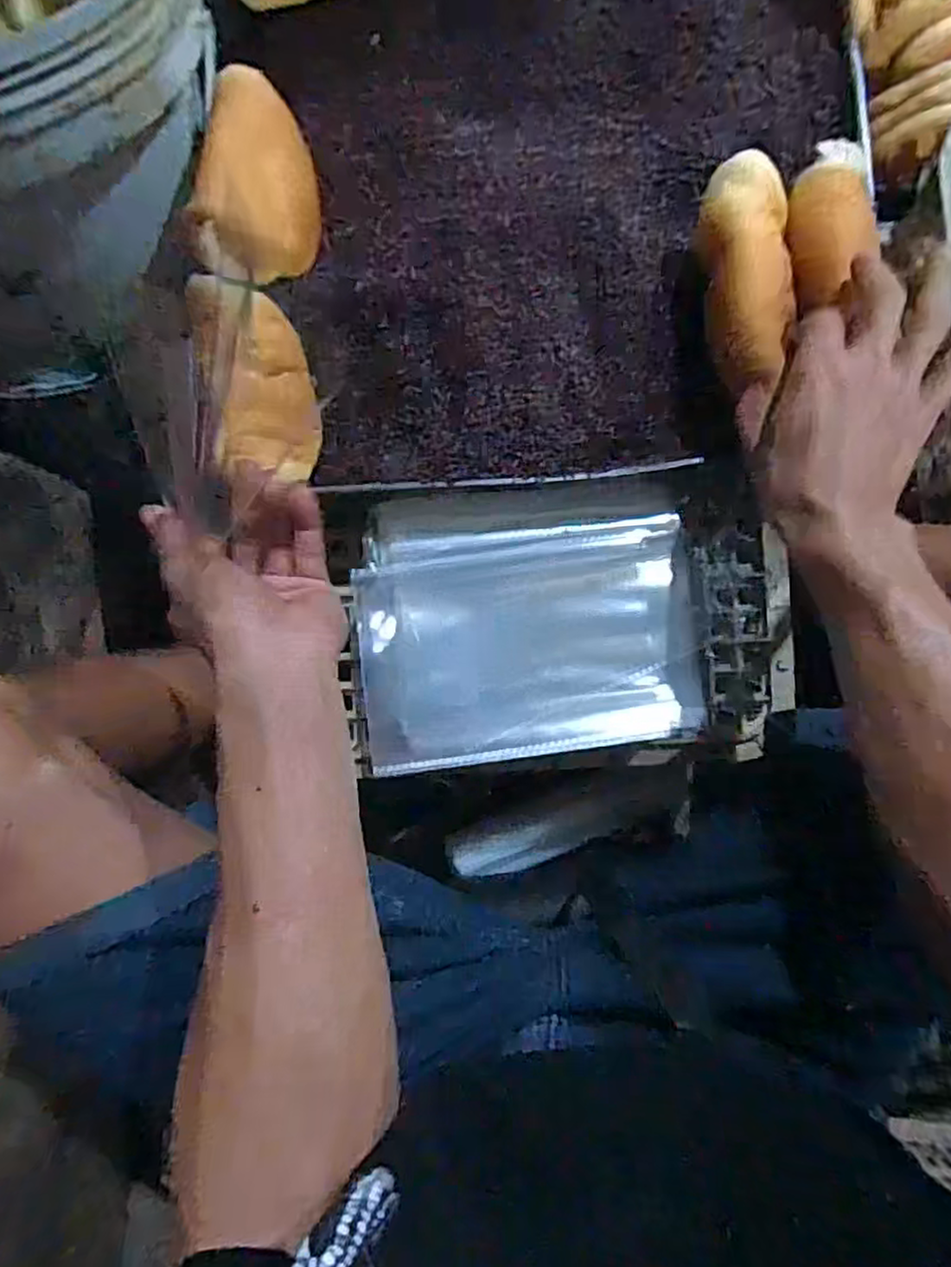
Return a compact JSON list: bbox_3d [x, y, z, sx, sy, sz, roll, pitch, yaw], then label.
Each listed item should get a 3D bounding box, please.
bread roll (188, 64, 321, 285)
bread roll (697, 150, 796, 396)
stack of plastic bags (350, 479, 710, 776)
[{"bbox_3d":[-0.137,-0.291,0.445,0.062,0.046,0.126,5,87,2],"label":"bread roll"},{"bbox_3d":[0.166,-0.215,0.427,0.045,0.056,0.134,-2,85,2],"label":"bread roll"},{"bbox_3d":[0.041,-0.010,0.491,0.240,0.032,0.188,-8,87,1],"label":"stack of plastic bags"}]

